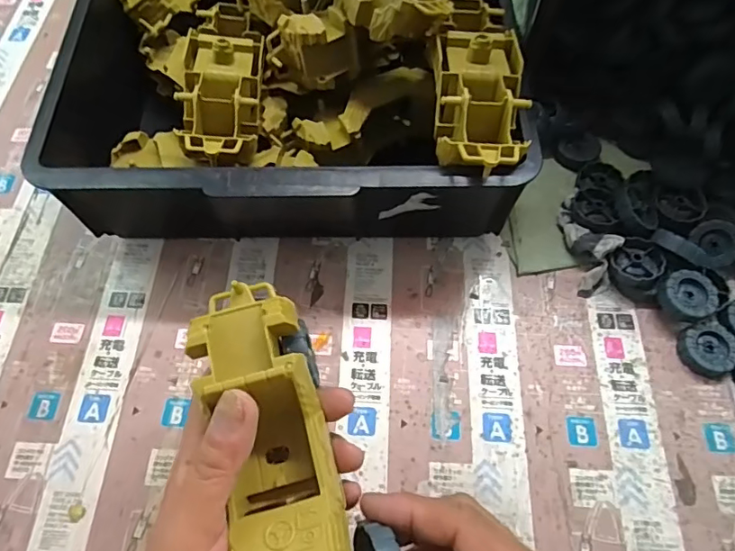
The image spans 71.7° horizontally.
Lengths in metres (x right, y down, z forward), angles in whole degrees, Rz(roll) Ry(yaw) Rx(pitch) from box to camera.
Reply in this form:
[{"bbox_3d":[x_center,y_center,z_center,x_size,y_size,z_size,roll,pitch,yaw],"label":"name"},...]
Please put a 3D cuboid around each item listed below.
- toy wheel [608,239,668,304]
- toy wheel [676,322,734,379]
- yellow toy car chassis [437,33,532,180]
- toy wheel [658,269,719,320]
[{"bbox_3d":[0.215,-0.004,0.400,0.039,0.024,0.048,-37,69,-15],"label":"toy wheel"},{"bbox_3d":[0.252,0.055,0.376,0.037,0.012,0.040,0,64,1],"label":"toy wheel"},{"bbox_3d":[0.076,-0.116,0.341,0.059,0.034,0.116,2,64,2],"label":"yellow toy car chassis"},{"bbox_3d":[0.246,0.017,0.388,0.041,0.020,0.038,0,64,1],"label":"toy wheel"}]

